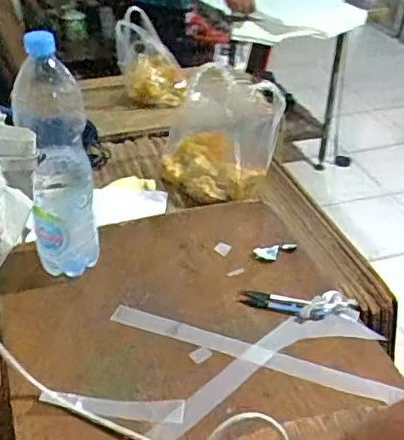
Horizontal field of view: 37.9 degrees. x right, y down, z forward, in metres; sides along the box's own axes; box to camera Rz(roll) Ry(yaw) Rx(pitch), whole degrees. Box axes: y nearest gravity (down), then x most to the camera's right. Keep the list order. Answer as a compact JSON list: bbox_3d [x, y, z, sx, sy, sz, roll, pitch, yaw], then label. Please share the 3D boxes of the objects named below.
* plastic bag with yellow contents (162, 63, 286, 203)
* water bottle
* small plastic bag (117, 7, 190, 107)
[{"bbox_3d":[0.035,-0.160,1.040,0.190,0.175,0.181,2,35,3],"label":"plastic bag with yellow contents"},{"bbox_3d":[-0.190,-0.073,0.773,0.084,0.344,0.073,-10,36,-13],"label":"water bottle"},{"bbox_3d":[-0.115,-0.358,1.337,0.165,0.189,0.115,-4,35,-5],"label":"small plastic bag"}]

